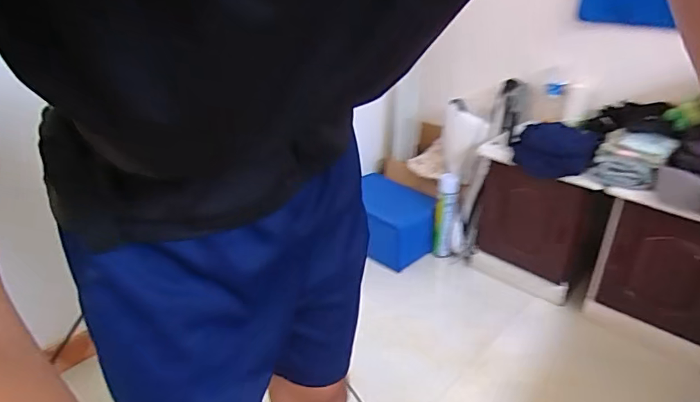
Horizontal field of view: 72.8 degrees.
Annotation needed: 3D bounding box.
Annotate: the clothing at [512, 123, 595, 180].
[{"bbox_3d":[0.637,-0.159,1.492,0.224,0.114,0.170,14,33,26],"label":"clothing"}]

